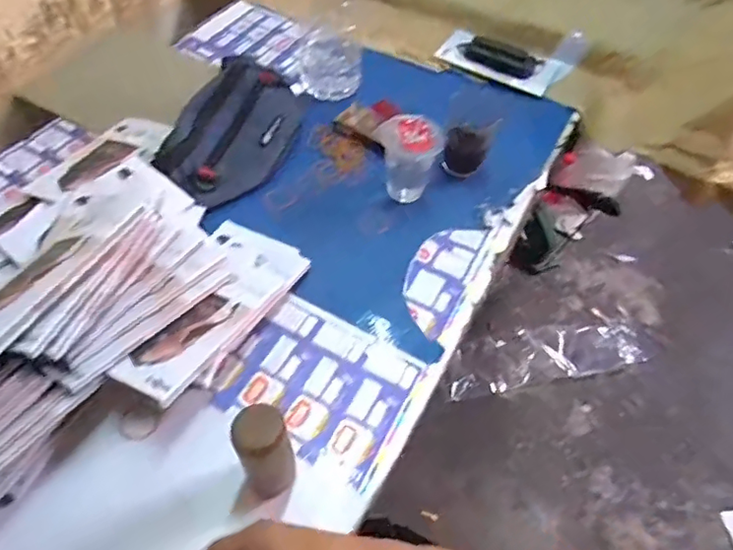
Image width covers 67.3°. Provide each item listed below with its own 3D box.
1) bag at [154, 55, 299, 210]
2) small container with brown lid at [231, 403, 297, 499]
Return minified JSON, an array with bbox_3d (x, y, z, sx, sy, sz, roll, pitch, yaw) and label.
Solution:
[{"bbox_3d":[-0.160,-0.188,0.697,0.117,0.062,0.237,22,55,11],"label":"bag"},{"bbox_3d":[-0.079,0.143,0.437,0.041,0.109,0.038,2,53,-3],"label":"small container with brown lid"}]

